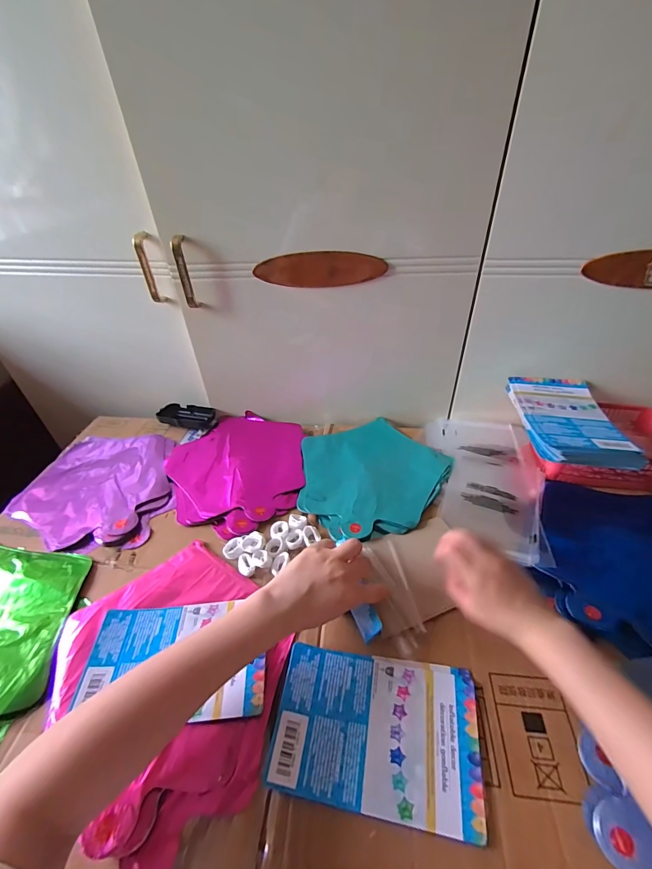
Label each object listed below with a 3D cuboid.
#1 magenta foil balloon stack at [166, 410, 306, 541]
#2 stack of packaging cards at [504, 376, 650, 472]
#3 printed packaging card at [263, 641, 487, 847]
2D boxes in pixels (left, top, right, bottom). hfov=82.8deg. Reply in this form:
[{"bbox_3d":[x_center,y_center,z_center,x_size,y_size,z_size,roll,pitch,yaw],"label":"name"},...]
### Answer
[{"bbox_3d":[-0.151,0.053,0.618,0.223,0.017,0.270,-4,41,-1],"label":"magenta foil balloon stack"},{"bbox_3d":[0.359,-0.028,0.551,0.125,0.026,0.190,0,41,3],"label":"stack of packaging cards"},{"bbox_3d":[0.046,0.269,0.342,0.181,0.007,0.117,6,41,10],"label":"printed packaging card"}]

